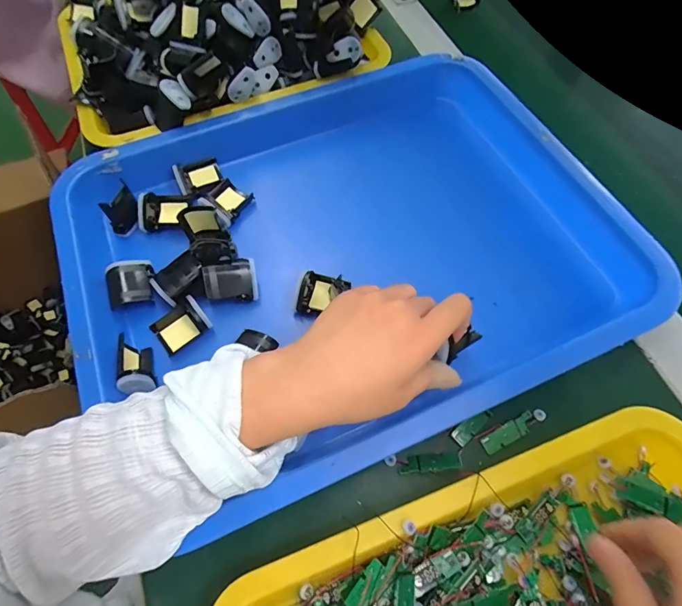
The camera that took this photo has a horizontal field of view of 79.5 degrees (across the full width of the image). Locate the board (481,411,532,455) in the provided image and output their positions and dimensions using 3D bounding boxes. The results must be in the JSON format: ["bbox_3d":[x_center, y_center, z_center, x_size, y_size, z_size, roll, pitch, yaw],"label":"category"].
[{"bbox_3d":[0.123,0.094,0.297,0.043,0.004,0.012,-25,66,-11],"label":"board"}]

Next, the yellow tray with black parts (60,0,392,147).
[{"bbox_3d":[-0.128,-0.298,0.434,0.332,0.104,0.219,-22,65,-10],"label":"yellow tray with black parts"}]

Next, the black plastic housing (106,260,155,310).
[{"bbox_3d":[-0.174,-0.015,0.337,0.034,0.015,0.040,-17,65,-7],"label":"black plastic housing"}]

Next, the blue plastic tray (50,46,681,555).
[{"bbox_3d":[0.002,-0.053,0.357,0.436,0.054,0.348,-22,65,-10],"label":"blue plastic tray"}]

